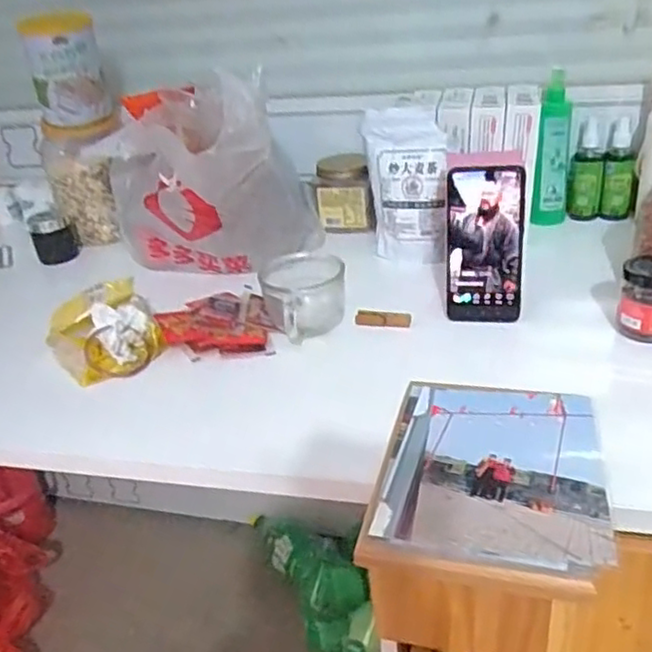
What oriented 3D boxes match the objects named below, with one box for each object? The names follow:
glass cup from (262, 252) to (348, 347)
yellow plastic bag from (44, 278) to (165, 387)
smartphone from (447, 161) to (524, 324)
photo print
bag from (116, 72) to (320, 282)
[{"bbox_3d":[-0.021,-0.025,0.716,0.088,0.078,0.091,-5,29,3],"label":"glass cup"},{"bbox_3d":[-0.245,0.005,0.732,0.114,0.061,0.109,-18,31,-20],"label":"yellow plastic bag"},{"bbox_3d":[0.167,-0.083,0.698,0.077,0.164,0.007,2,19,14],"label":"smartphone"},{"bbox_3d":[0.125,0.103,0.503,0.160,0.008,0.184,4,31,17],"label":"photo print"},{"bbox_3d":[-0.140,-0.186,0.861,0.274,0.227,0.200,-12,30,-10],"label":"bag"}]

